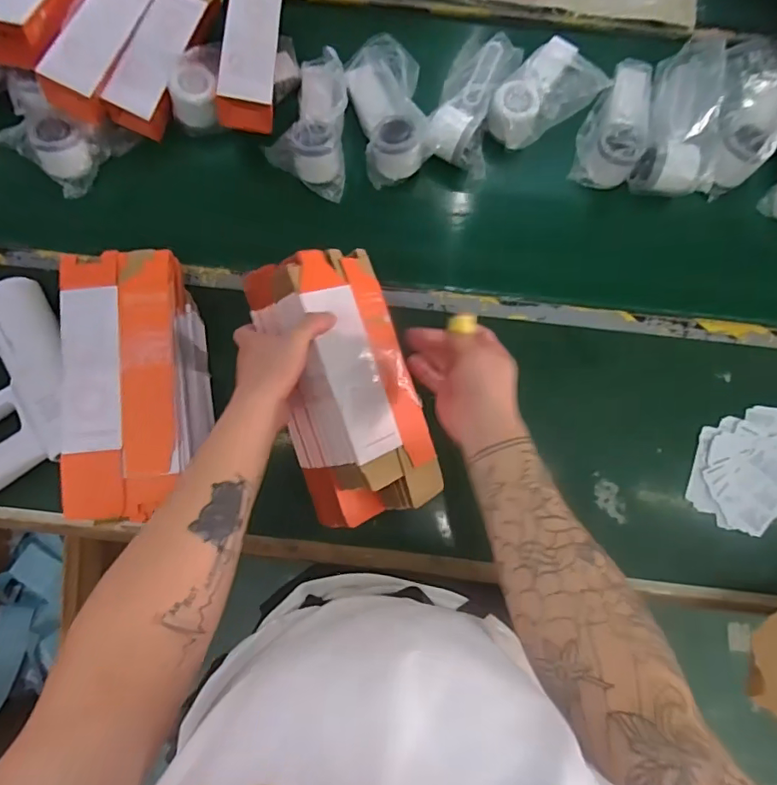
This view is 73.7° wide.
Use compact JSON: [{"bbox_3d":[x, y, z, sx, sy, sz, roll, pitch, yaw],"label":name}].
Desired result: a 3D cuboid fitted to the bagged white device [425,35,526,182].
[{"bbox_3d":[0.107,-0.376,0.671,0.089,0.058,0.182,17,83,3],"label":"bagged white device"}]

